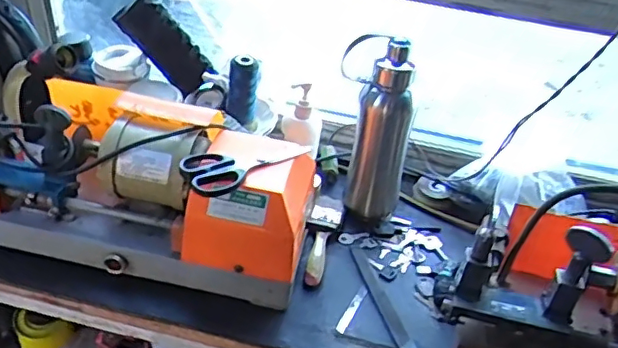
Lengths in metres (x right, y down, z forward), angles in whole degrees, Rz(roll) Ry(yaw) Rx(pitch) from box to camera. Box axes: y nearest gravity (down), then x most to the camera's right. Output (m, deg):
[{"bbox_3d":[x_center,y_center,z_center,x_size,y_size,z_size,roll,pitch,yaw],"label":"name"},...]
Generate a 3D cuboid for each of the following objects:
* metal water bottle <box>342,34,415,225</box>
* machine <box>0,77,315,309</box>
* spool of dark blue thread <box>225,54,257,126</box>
[{"bbox_3d":[0.091,-0.061,0.799,0.064,0.288,0.090,-29,53,-35],"label":"metal water bottle"},{"bbox_3d":[-0.214,0.011,0.745,0.428,0.167,0.176,13,41,6],"label":"machine"},{"bbox_3d":[-0.099,-0.123,0.869,0.044,0.106,0.037,3,41,-6],"label":"spool of dark blue thread"}]

